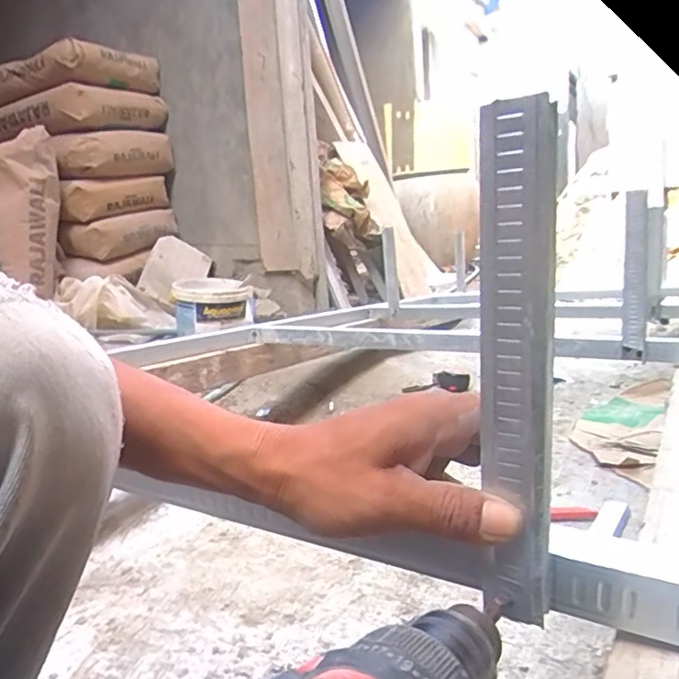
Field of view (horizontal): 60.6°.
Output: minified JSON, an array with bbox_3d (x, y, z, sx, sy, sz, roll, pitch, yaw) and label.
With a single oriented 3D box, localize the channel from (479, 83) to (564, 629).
[{"bbox_3d":[0.076,0.011,0.247,0.030,0.213,0.020,3,8,31],"label":"channel"}]

